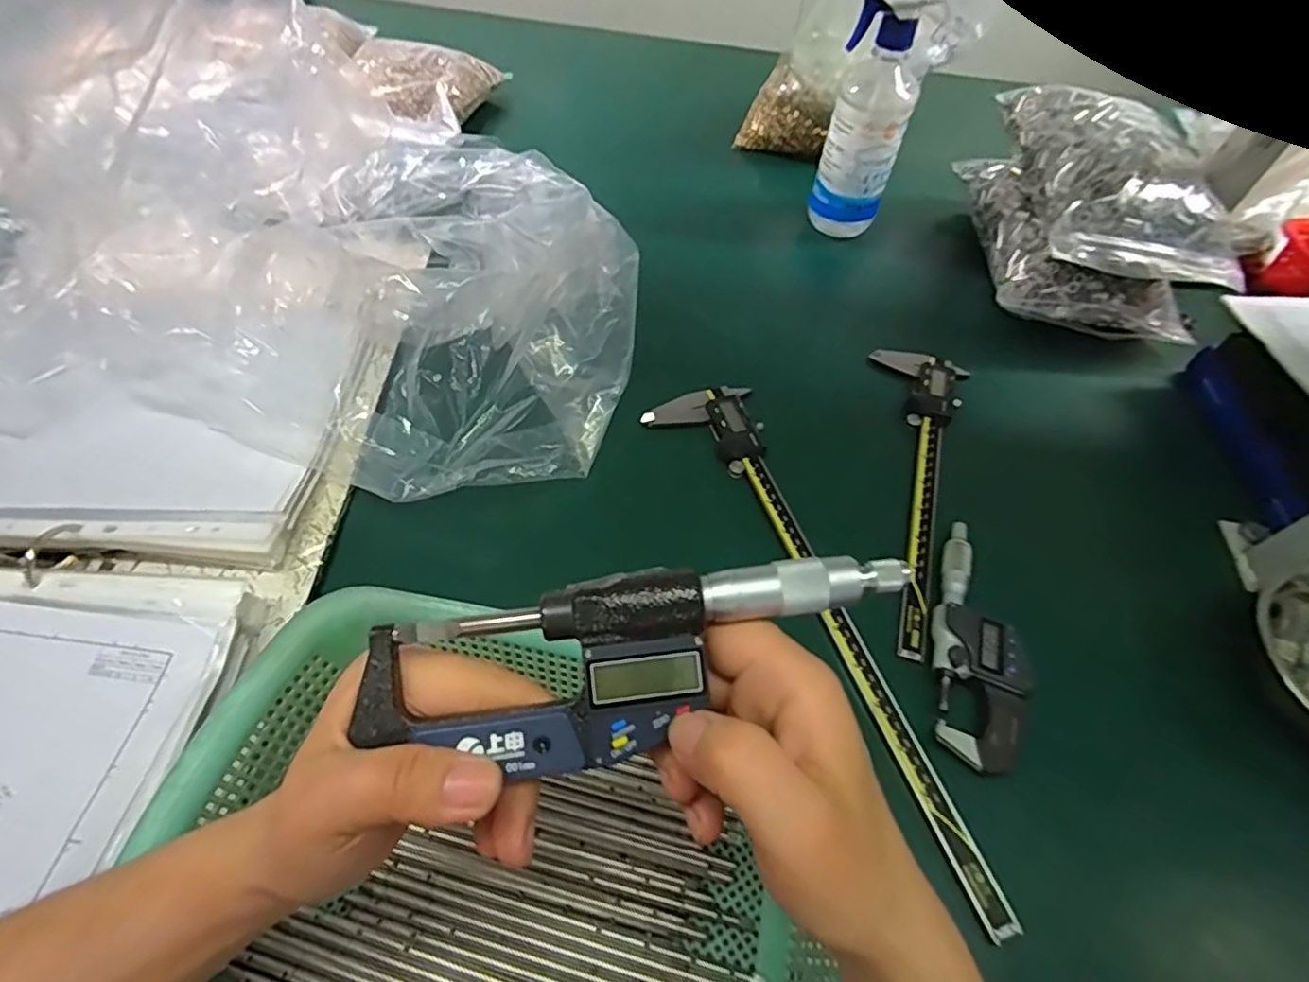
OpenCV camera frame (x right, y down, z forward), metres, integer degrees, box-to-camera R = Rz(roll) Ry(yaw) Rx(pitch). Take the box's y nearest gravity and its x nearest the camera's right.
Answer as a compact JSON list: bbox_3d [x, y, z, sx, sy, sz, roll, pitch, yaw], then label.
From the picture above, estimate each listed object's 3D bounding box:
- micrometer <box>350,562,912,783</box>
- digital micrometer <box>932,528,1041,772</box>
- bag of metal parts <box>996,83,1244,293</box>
[{"bbox_3d":[-0.004,0.049,0.196,0.169,0.025,0.050,-17,58,-4],"label":"micrometer"},{"bbox_3d":[0.200,0.088,0.389,0.052,0.019,0.155,12,56,4],"label":"digital micrometer"},{"bbox_3d":[0.416,-0.283,0.558,0.166,0.062,0.233,8,55,1],"label":"bag of metal parts"}]

